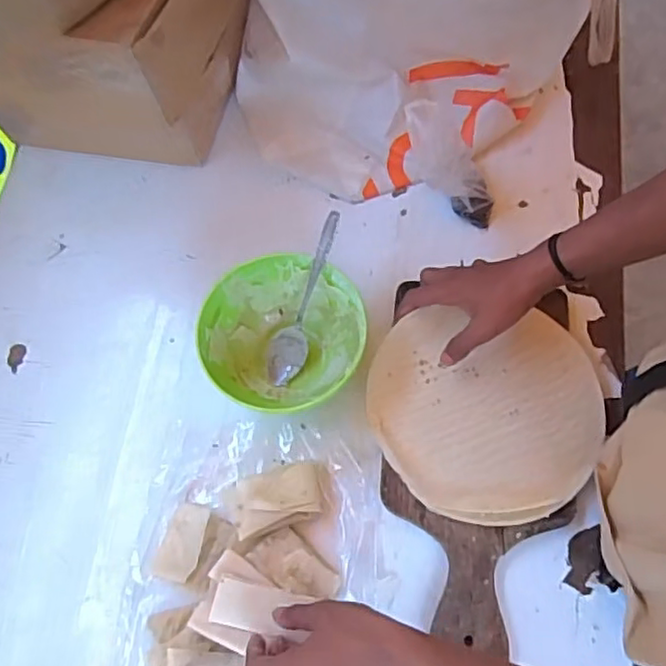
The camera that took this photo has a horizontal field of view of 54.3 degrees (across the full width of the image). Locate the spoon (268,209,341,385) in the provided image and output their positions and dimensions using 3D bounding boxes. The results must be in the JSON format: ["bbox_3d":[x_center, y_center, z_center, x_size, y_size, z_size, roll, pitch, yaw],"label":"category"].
[{"bbox_3d":[-0.027,-0.031,0.614,0.033,0.175,0.027,27,25,18],"label":"spoon"}]

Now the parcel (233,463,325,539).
[{"bbox_3d":[-0.050,0.145,0.579,0.079,0.030,0.051,-21,67,-5],"label":"parcel"}]

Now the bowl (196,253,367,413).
[{"bbox_3d":[-0.047,0.006,0.607,0.147,0.079,0.134,-1,67,3],"label":"bowl"}]

